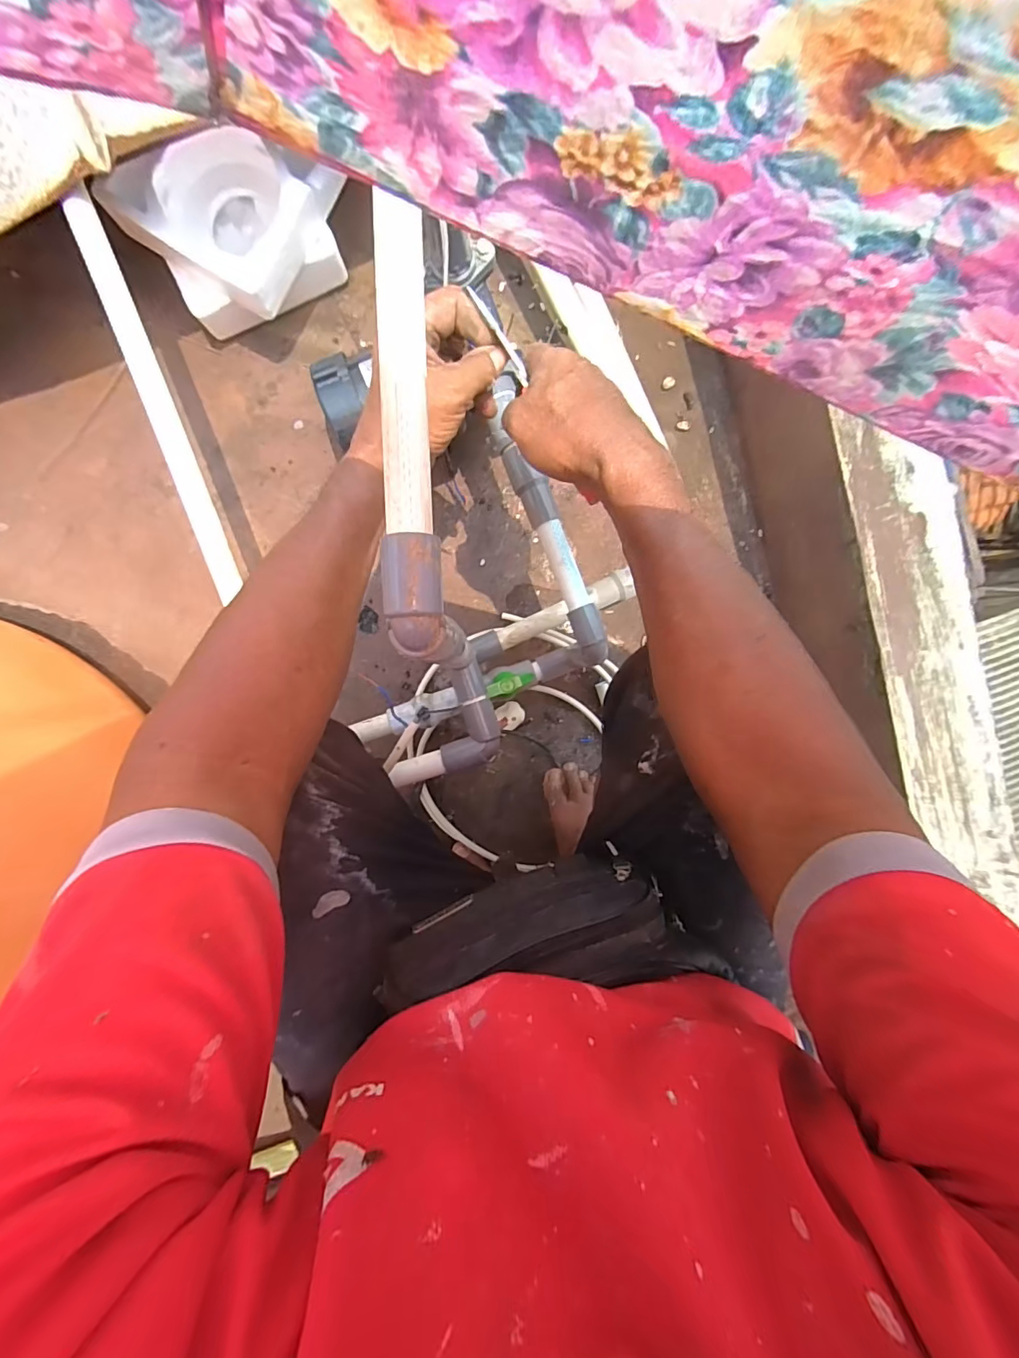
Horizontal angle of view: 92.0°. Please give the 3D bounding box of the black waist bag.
[{"bbox_3d":[0.009,0.165,0.345,0.179,0.107,0.045,-7,93,-3],"label":"black waist bag"}]

